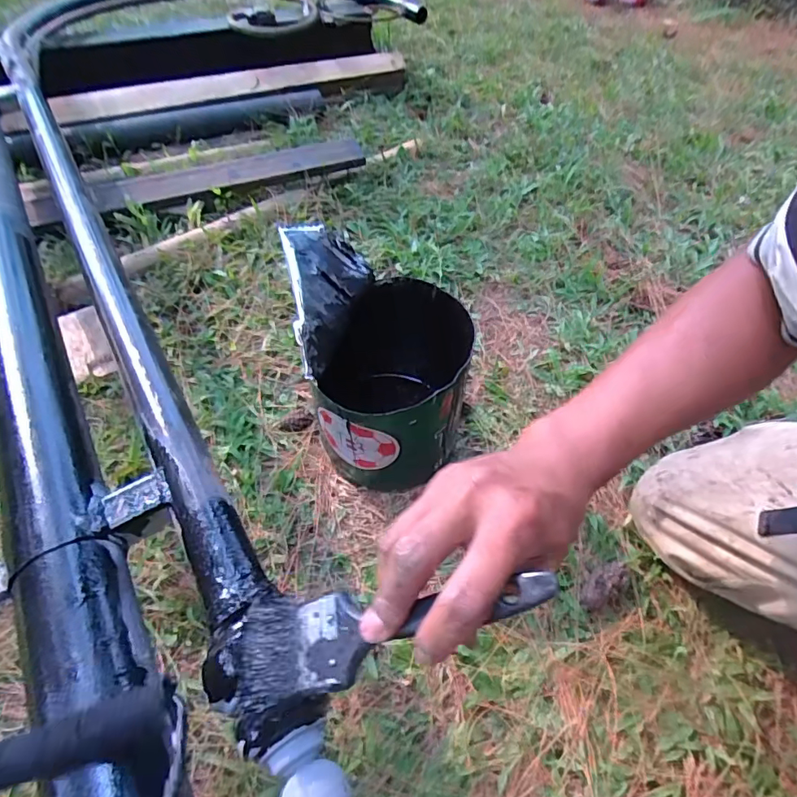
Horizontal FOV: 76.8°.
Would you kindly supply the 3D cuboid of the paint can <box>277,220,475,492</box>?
[{"bbox_3d":[-0.019,-0.033,0.597,0.194,0.270,0.194,1,50,-1],"label":"paint can"}]

